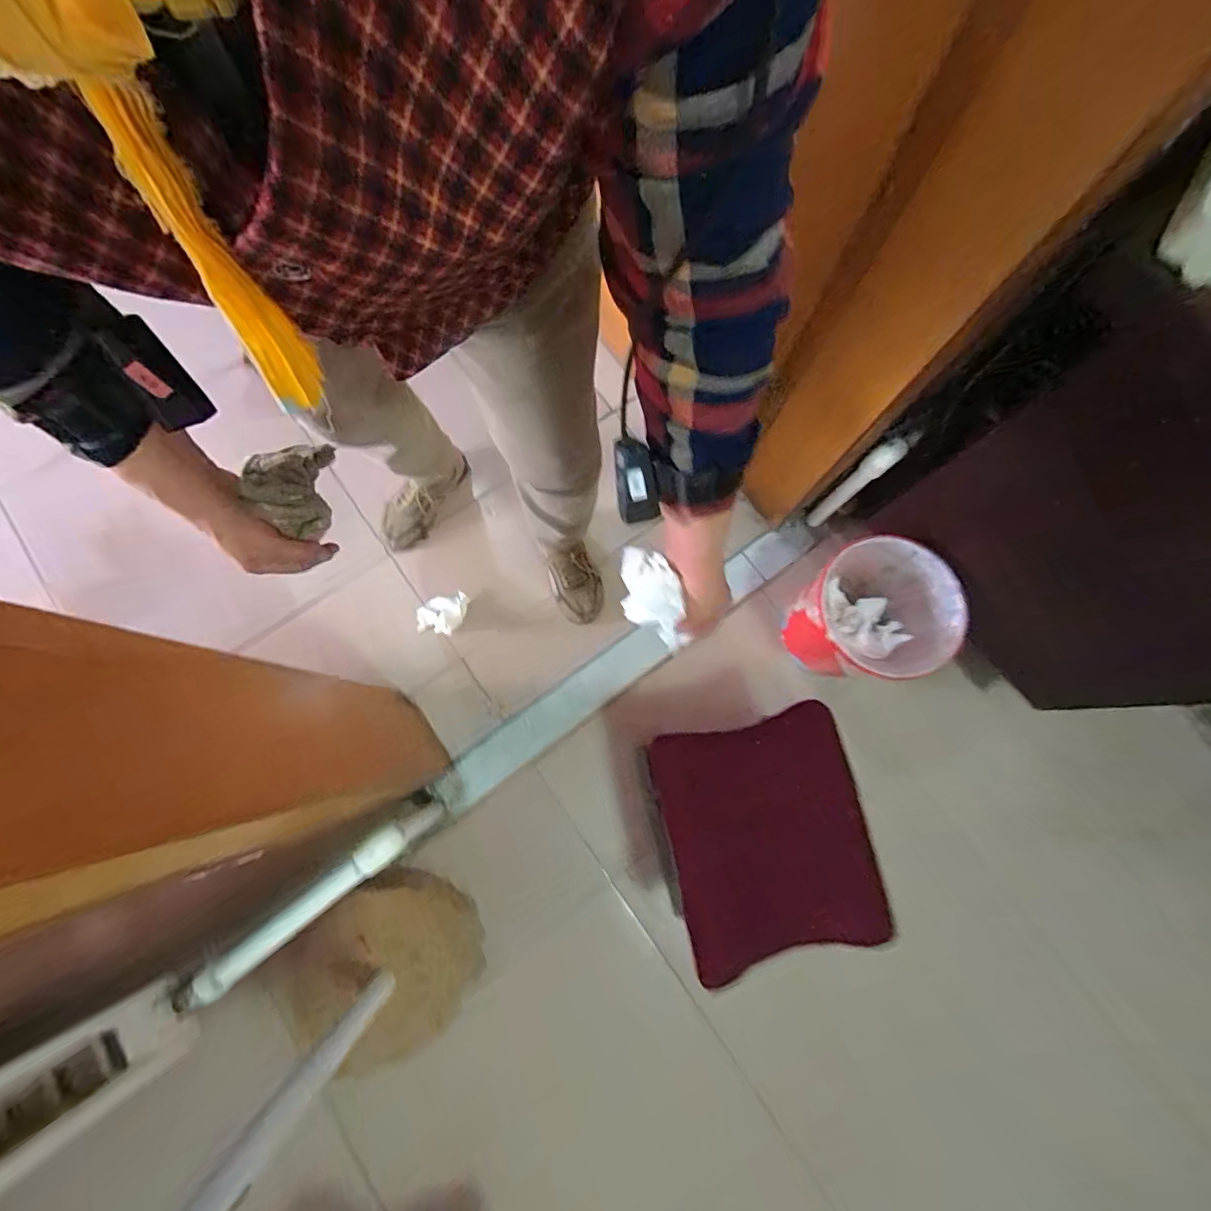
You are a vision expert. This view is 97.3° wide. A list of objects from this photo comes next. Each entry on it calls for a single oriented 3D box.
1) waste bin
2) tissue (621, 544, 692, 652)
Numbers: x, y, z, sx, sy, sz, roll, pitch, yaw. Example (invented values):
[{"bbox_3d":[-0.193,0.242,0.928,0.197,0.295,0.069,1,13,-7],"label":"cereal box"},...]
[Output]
[{"bbox_3d":[0.487,0.041,1.020,0.245,0.259,0.252,-42,76,-13],"label":"waste bin"},{"bbox_3d":[0.043,-0.009,0.533,0.051,0.029,0.118,-19,62,-6],"label":"tissue"}]

